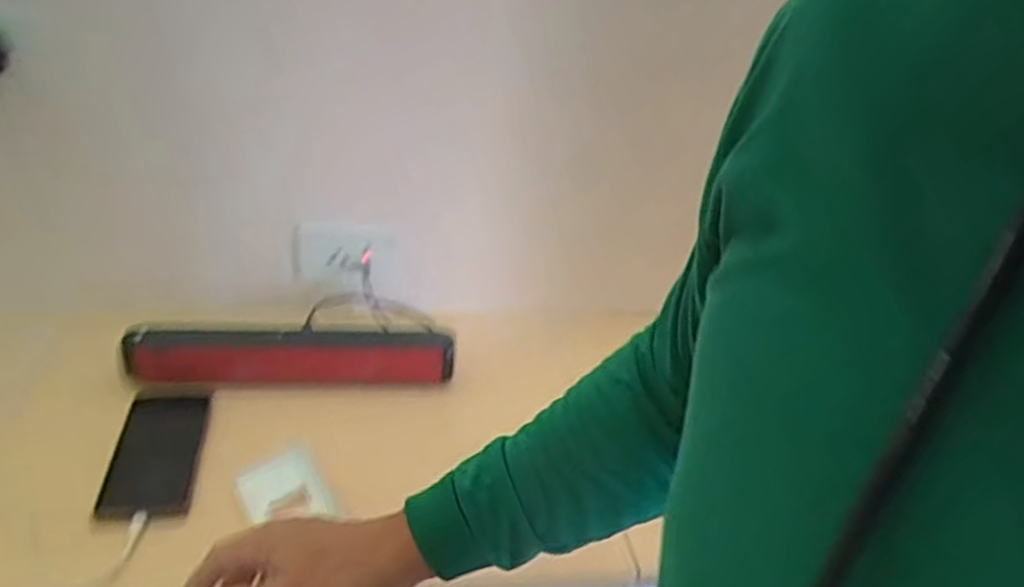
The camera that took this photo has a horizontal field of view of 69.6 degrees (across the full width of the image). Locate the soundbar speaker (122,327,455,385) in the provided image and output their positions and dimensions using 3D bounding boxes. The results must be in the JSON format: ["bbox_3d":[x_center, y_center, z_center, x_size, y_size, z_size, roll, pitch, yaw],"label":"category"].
[{"bbox_3d":[-0.237,0.067,0.807,0.343,0.055,0.040,-1,30,-13],"label":"soundbar speaker"}]

